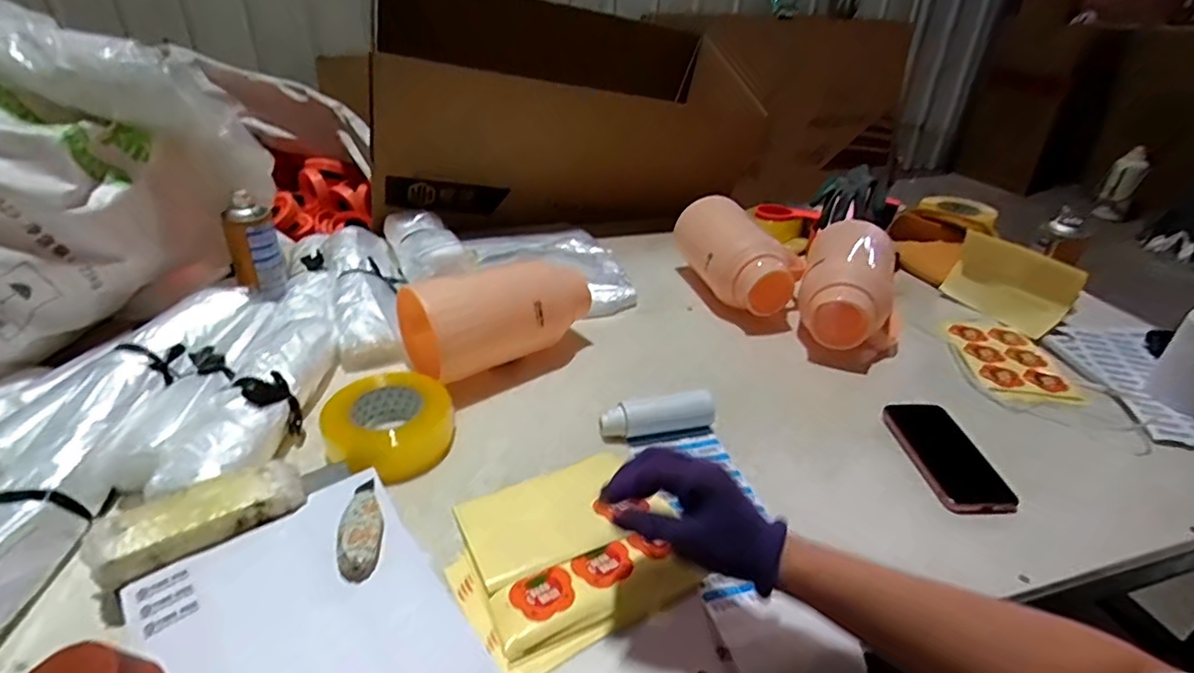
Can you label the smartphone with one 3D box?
[{"bbox_3d":[0.406,0.137,0.690,0.082,0.019,0.168,-1,32,-7],"label":"smartphone"}]

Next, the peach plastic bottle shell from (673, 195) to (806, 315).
[{"bbox_3d":[0.248,-0.145,1.026,0.145,0.136,0.287,-8,33,-17],"label":"peach plastic bottle shell"}]

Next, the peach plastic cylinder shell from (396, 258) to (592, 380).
[{"bbox_3d":[-0.129,-0.035,0.802,0.243,0.134,0.120,-17,37,-30],"label":"peach plastic cylinder shell"}]

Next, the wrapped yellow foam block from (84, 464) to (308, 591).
[{"bbox_3d":[-0.354,0.160,0.529,0.159,0.039,0.067,-22,40,-35],"label":"wrapped yellow foam block"}]

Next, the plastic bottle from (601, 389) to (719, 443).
[{"bbox_3d":[0.074,0.093,0.701,0.135,0.041,0.031,-5,33,-13],"label":"plastic bottle"}]

